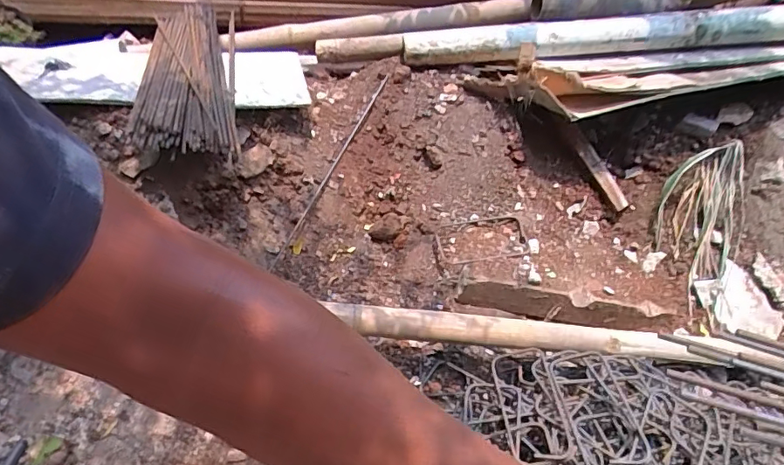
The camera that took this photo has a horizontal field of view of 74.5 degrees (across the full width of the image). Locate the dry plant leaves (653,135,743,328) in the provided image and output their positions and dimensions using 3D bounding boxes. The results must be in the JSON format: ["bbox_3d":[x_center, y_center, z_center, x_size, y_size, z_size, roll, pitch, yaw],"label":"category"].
[{"bbox_3d":[0.943,-0.008,1.569,0.259,0.069,0.557,12,77,7],"label":"dry plant leaves"}]

